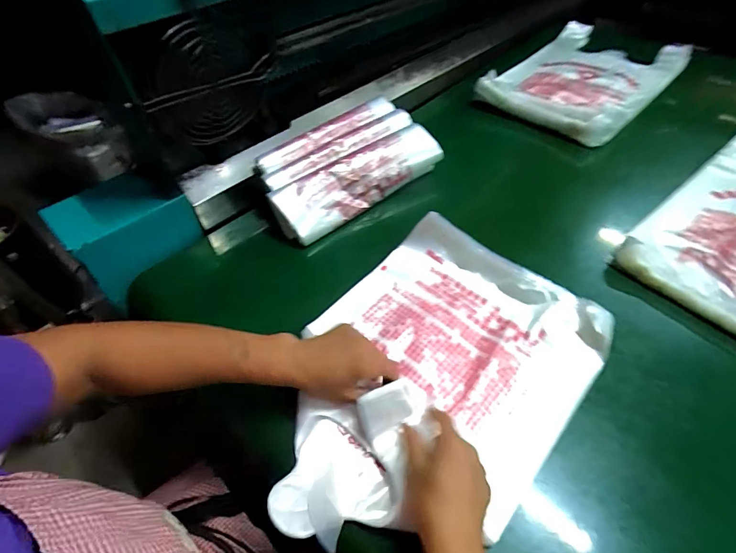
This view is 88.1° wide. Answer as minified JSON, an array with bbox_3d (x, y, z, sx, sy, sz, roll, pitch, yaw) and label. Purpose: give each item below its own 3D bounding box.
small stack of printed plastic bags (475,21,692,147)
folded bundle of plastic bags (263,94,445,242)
[{"bbox_3d":[0.504,-0.468,0.879,0.300,0.066,0.485,36,63,29],"label":"small stack of printed plastic bags"},{"bbox_3d":[-0.037,-0.200,0.680,0.323,0.082,0.183,-33,56,-19],"label":"folded bundle of plastic bags"}]

